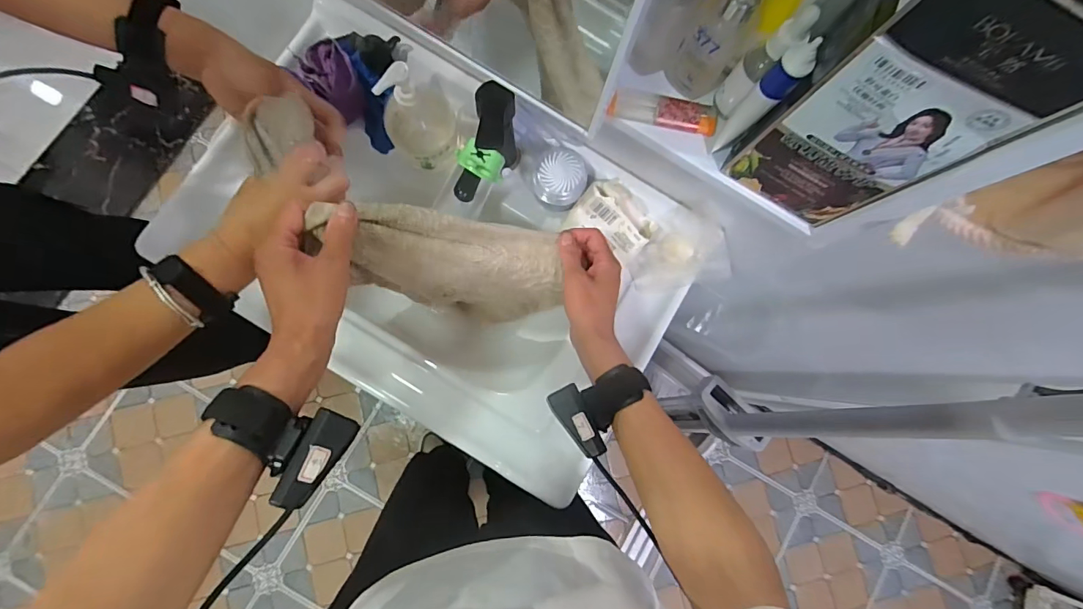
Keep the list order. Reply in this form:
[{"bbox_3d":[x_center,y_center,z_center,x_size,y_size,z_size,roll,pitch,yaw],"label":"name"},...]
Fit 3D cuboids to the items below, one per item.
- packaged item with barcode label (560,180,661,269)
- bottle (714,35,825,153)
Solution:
[{"bbox_3d":[0.091,-0.103,0.580,0.104,0.044,0.098,36,81,1],"label":"packaged item with barcode label"},{"bbox_3d":[0.141,-0.132,0.298,0.014,0.097,0.018,-23,85,-7],"label":"bottle"}]

